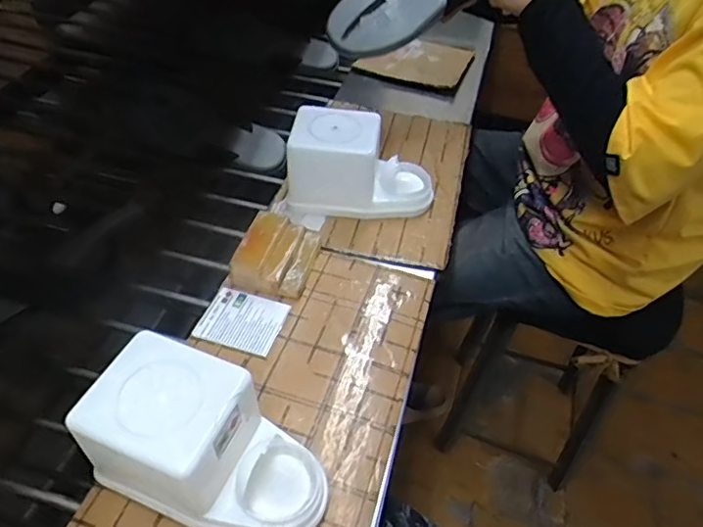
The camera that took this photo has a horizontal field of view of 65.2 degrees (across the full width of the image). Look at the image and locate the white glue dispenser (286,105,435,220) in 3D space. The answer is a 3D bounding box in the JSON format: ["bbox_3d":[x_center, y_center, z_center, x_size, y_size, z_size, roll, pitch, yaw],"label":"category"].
[{"bbox_3d":[0.016,-0.126,0.720,0.186,0.104,0.096,9,46,6],"label":"white glue dispenser"}]

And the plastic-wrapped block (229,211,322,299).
[{"bbox_3d":[-0.087,-0.015,0.647,0.084,0.040,0.106,11,47,7],"label":"plastic-wrapped block"}]

